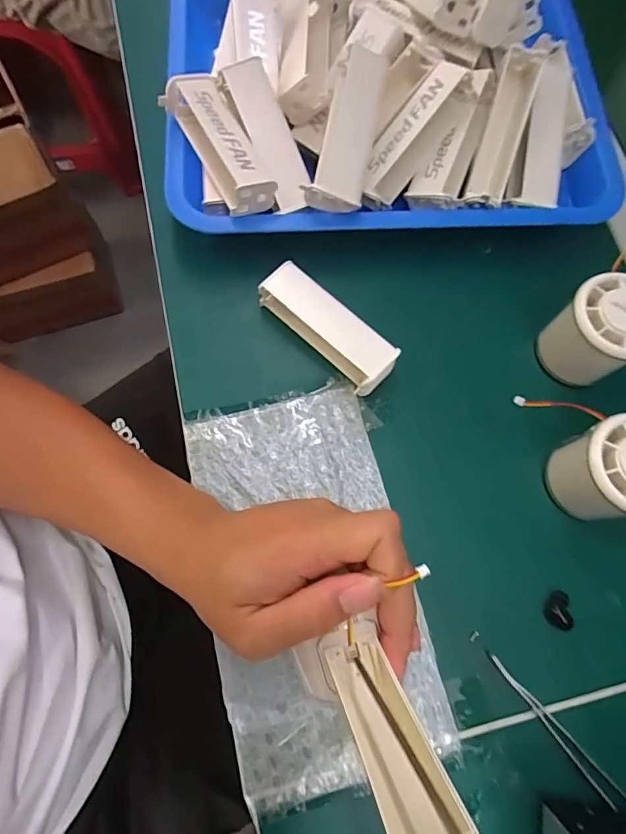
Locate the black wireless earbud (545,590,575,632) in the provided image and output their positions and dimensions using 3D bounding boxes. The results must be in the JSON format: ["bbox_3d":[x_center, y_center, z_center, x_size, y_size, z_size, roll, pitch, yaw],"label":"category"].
[{"bbox_3d":[0.149,0.117,0.291,0.012,0.008,0.022,1,74,-1],"label":"black wireless earbud"}]

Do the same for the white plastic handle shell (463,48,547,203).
[{"bbox_3d":[0.136,-0.203,0.348,0.029,0.031,0.105,16,100,3],"label":"white plastic handle shell"}]

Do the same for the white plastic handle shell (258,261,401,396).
[{"bbox_3d":[0.011,-0.062,0.333,0.034,0.025,0.103,-42,79,-12],"label":"white plastic handle shell"}]

